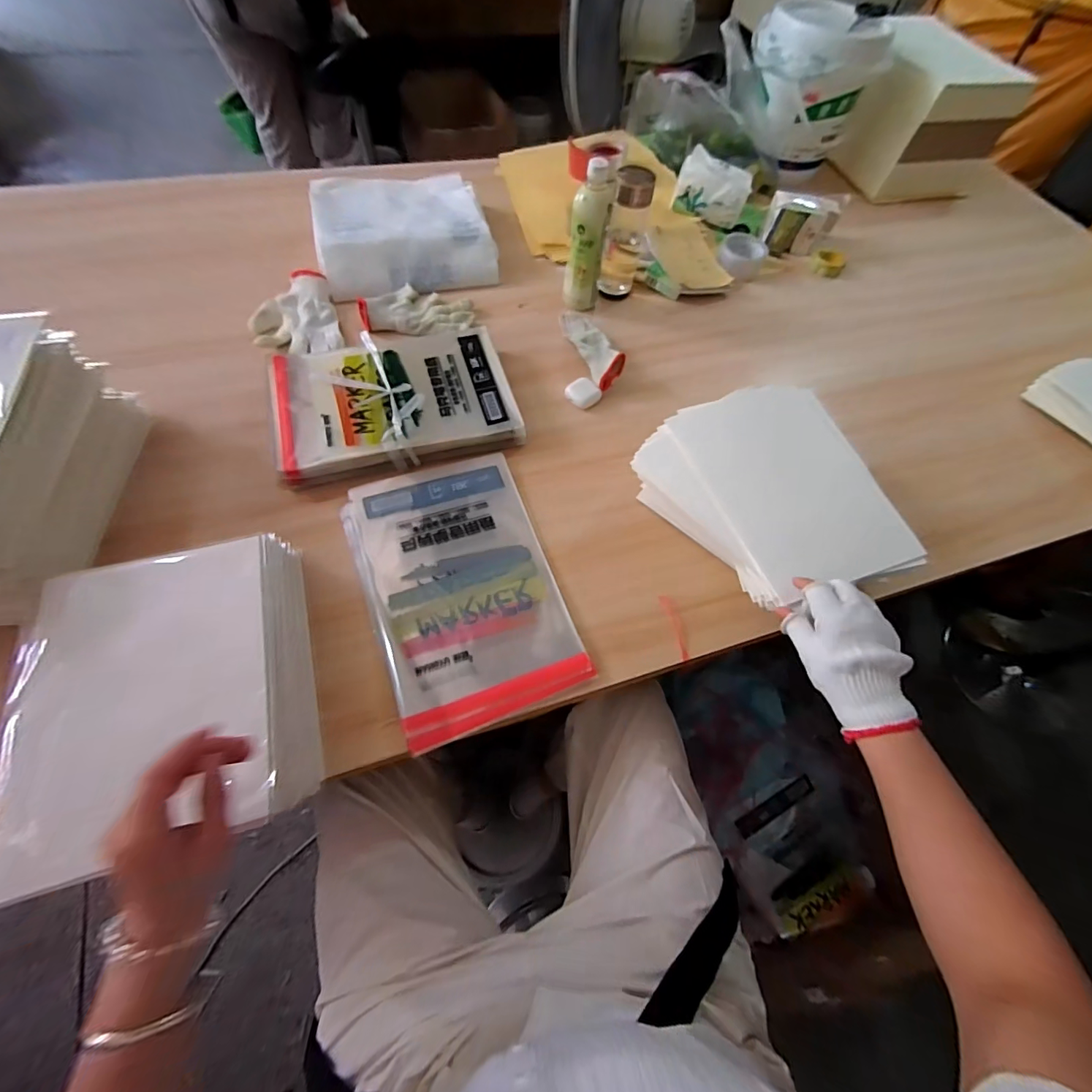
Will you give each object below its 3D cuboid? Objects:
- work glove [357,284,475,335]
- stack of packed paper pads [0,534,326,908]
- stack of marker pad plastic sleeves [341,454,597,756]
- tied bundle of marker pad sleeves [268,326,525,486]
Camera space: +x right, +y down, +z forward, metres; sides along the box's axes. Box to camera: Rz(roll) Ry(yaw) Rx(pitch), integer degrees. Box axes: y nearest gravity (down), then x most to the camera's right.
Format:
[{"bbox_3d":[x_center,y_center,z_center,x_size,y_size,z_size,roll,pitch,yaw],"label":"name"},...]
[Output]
[{"bbox_3d":[-0.219,-0.401,0.790,0.183,0.024,0.112,2,62,-5],"label":"work glove"},{"bbox_3d":[-0.354,0.144,0.445,0.225,0.104,0.261,-15,67,-10],"label":"stack of packed paper pads"},{"bbox_3d":[-0.104,0.041,0.574,0.226,0.017,0.335,-19,66,-15],"label":"stack of marker pad plastic sleeves"},{"bbox_3d":[-0.221,-0.216,0.680,0.332,0.040,0.234,-15,65,-13],"label":"tied bundle of marker pad sleeves"}]

